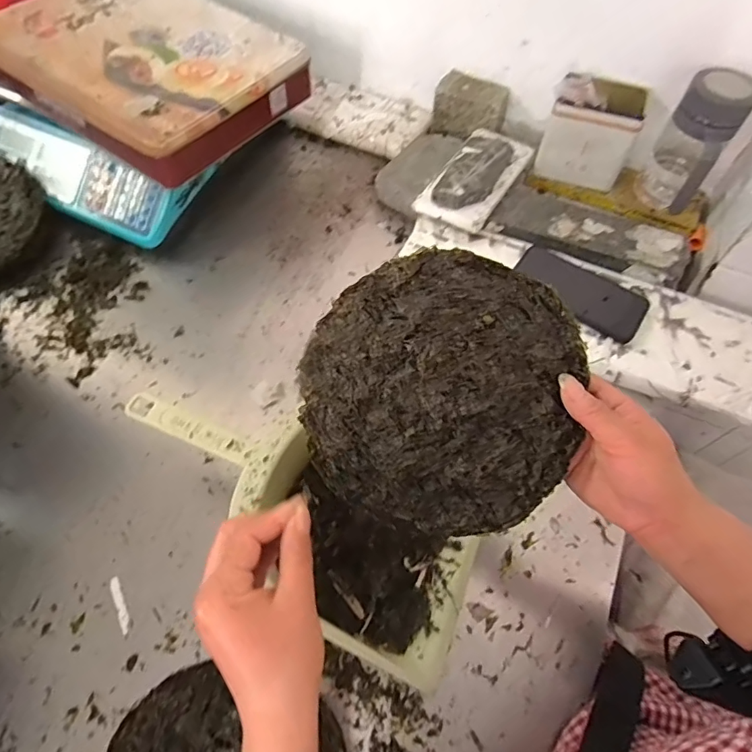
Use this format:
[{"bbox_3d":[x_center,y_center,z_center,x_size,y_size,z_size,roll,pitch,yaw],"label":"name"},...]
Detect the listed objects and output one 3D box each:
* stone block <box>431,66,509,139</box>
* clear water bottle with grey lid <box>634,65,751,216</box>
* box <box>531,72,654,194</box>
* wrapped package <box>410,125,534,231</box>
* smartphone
[{"bbox_3d":[0.144,-0.408,0.749,0.105,0.060,0.063,20,61,9],"label":"stone block"},{"bbox_3d":[0.397,-0.286,0.634,0.072,0.161,0.098,32,63,16],"label":"clear water bottle with grey lid"},{"bbox_3d":[0.300,-0.343,0.684,0.121,0.100,0.091,22,61,10],"label":"box"},{"bbox_3d":[0.145,-0.287,0.689,0.096,0.035,0.193,29,62,14],"label":"wrapped package"},{"bbox_3d":[0.255,-0.108,0.618,0.164,0.011,0.082,36,65,18],"label":"smartphone"}]

